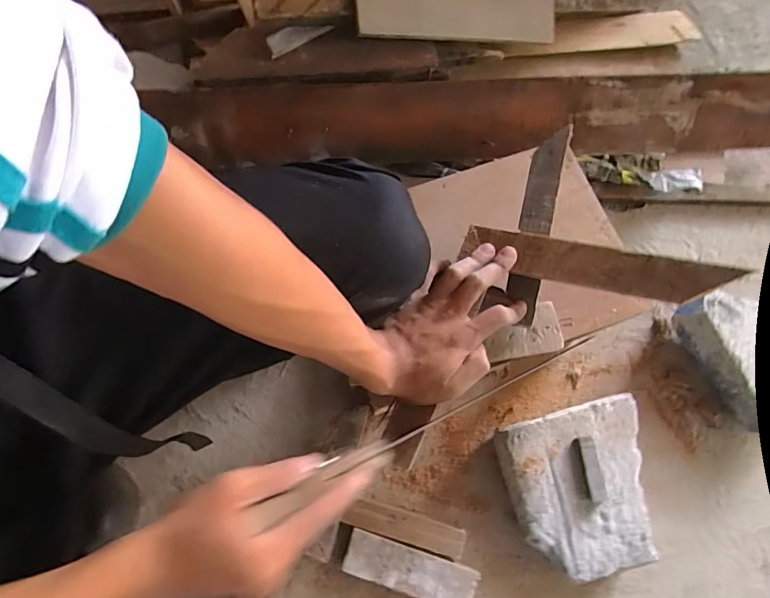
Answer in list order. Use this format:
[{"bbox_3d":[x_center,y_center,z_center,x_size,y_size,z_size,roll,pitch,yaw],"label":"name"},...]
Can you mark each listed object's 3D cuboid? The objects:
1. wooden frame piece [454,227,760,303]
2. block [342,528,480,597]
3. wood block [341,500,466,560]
[{"bbox_3d":[0.180,-0.030,0.403,0.220,0.011,0.038,12,94,18],"label":"wooden frame piece"},{"bbox_3d":[0.032,0.355,0.589,0.168,0.037,0.052,18,73,4],"label":"block"},{"bbox_3d":[0.026,0.307,0.606,0.158,0.025,0.035,16,73,3],"label":"wood block"}]

